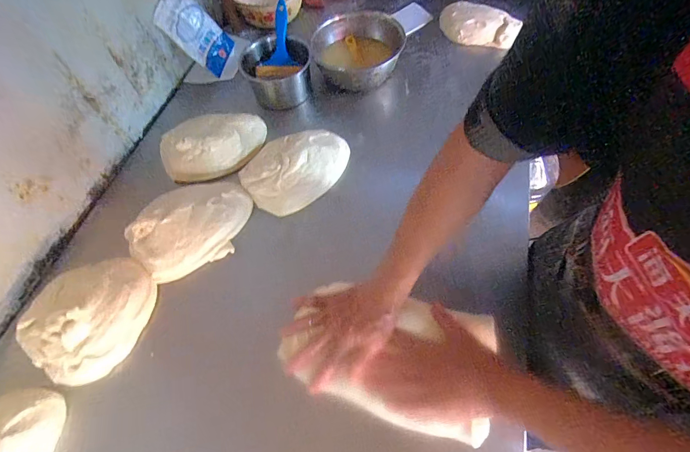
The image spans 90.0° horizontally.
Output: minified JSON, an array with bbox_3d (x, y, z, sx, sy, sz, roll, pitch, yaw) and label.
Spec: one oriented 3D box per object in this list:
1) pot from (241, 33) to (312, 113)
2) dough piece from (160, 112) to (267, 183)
[{"bbox_3d":[-0.140,-0.339,0.754,0.139,0.076,0.145,-1,62,2],"label":"pot"},{"bbox_3d":[-0.265,-0.167,0.694,0.214,0.052,0.137,-27,64,-11],"label":"dough piece"}]

